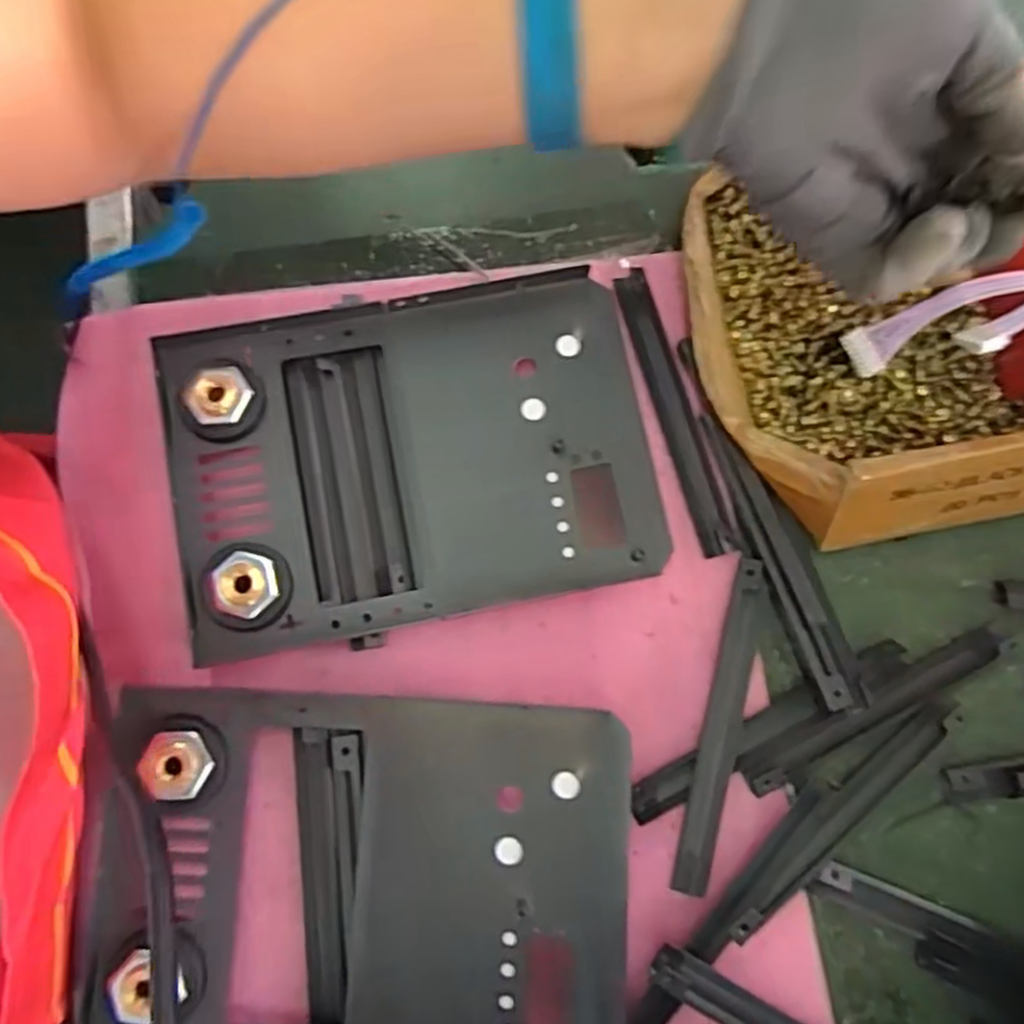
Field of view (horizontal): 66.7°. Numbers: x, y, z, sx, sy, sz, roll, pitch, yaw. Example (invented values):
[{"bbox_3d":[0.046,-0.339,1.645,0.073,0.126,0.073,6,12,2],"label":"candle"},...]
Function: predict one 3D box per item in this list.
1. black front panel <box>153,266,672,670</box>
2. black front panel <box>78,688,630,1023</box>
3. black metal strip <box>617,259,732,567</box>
[{"bbox_3d":[-0.046,-0.025,0.365,0.215,0.027,0.150,-12,81,-4],"label":"black front panel"},{"bbox_3d":[-0.064,0.156,0.327,0.219,0.029,0.149,3,81,-1],"label":"black front panel"},{"bbox_3d":[0.079,-0.049,0.383,0.015,0.010,0.146,-16,82,-4],"label":"black metal strip"}]

